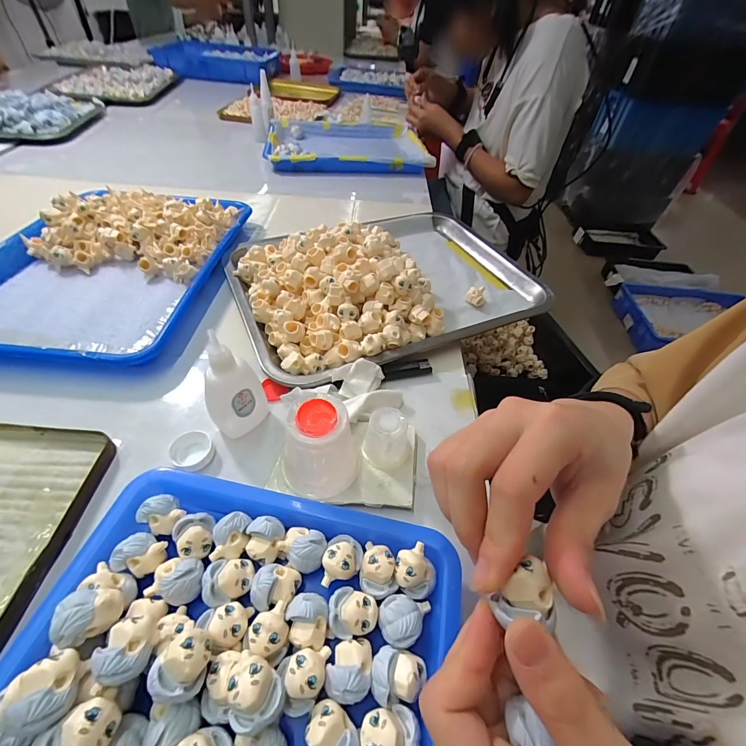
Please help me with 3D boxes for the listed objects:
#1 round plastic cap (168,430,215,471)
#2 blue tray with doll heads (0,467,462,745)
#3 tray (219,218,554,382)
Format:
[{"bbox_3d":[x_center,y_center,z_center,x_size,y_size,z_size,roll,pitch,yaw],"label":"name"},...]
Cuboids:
[{"bbox_3d":[-0.140,0.060,0.270,0.034,0.010,0.029,36,55,23],"label":"round plastic cap"},{"bbox_3d":[-0.069,0.146,0.174,0.214,0.042,0.171,12,49,4],"label":"blue tray with doll heads"},{"bbox_3d":[0.018,-0.127,0.415,0.348,0.056,0.257,-17,53,-20],"label":"tray"}]

